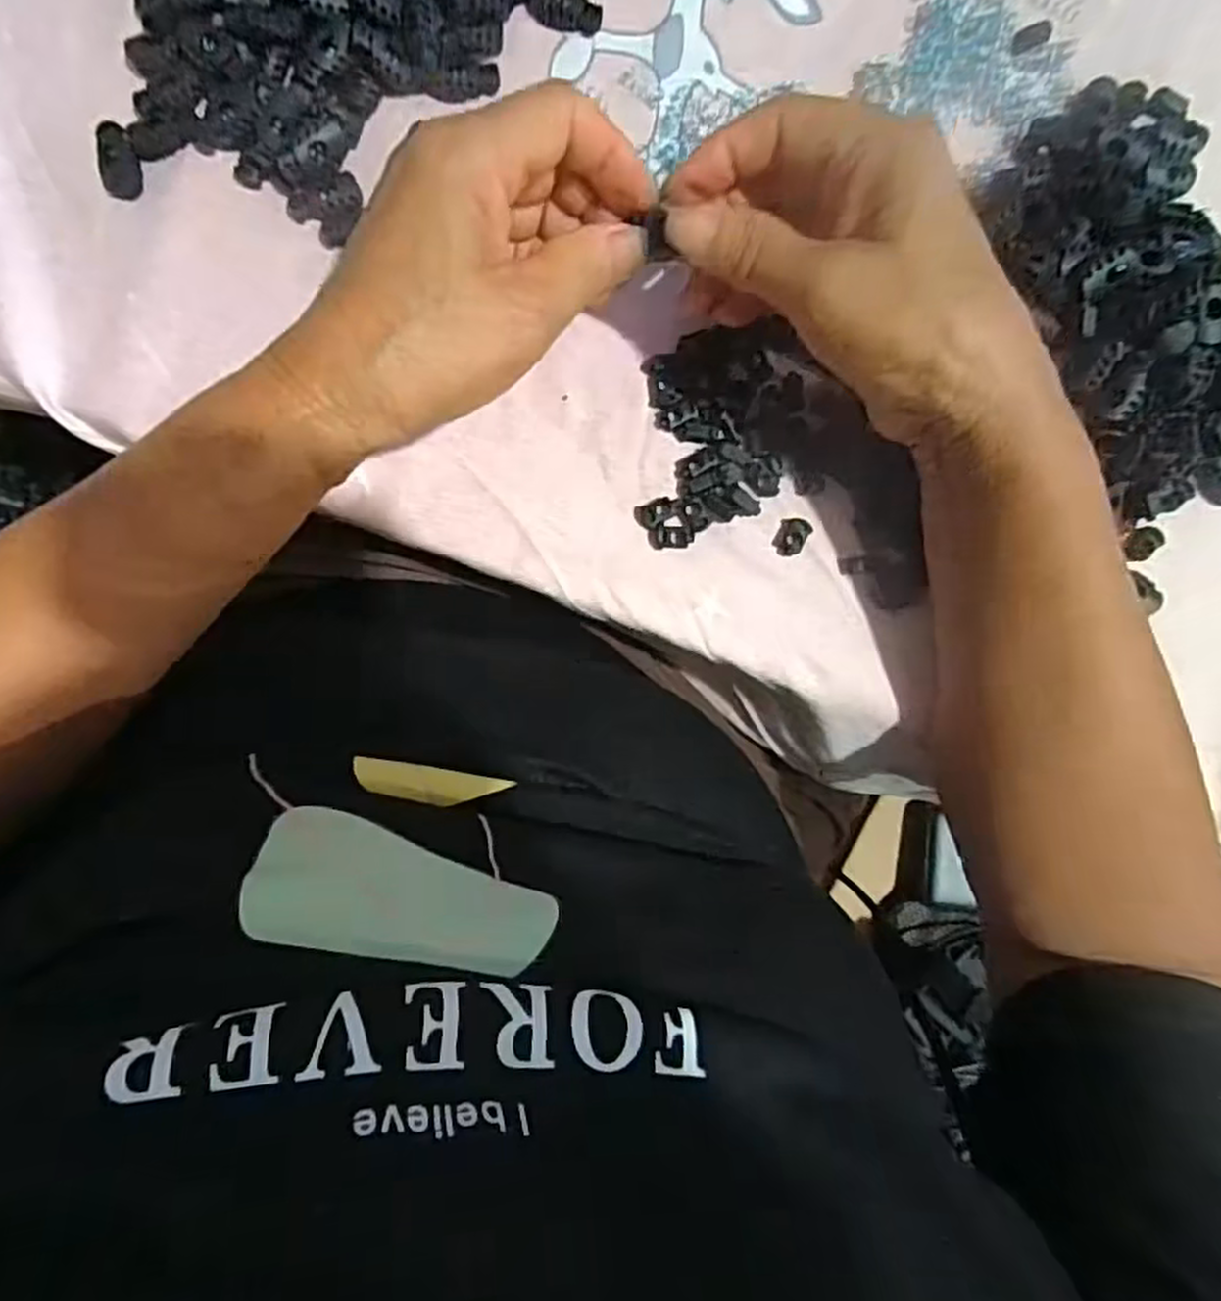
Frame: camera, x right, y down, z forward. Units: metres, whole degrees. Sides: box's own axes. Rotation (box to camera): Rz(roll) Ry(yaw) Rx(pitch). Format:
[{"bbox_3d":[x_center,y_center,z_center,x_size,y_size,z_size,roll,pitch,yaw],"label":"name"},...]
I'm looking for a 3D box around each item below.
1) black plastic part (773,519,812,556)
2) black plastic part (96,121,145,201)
[{"bbox_3d":[0.076,-0.047,0.324,0.012,0.007,0.016,22,89,-2],"label":"black plastic part"},{"bbox_3d":[-0.201,-0.200,0.318,0.016,0.006,0.027,-4,90,-2],"label":"black plastic part"}]

